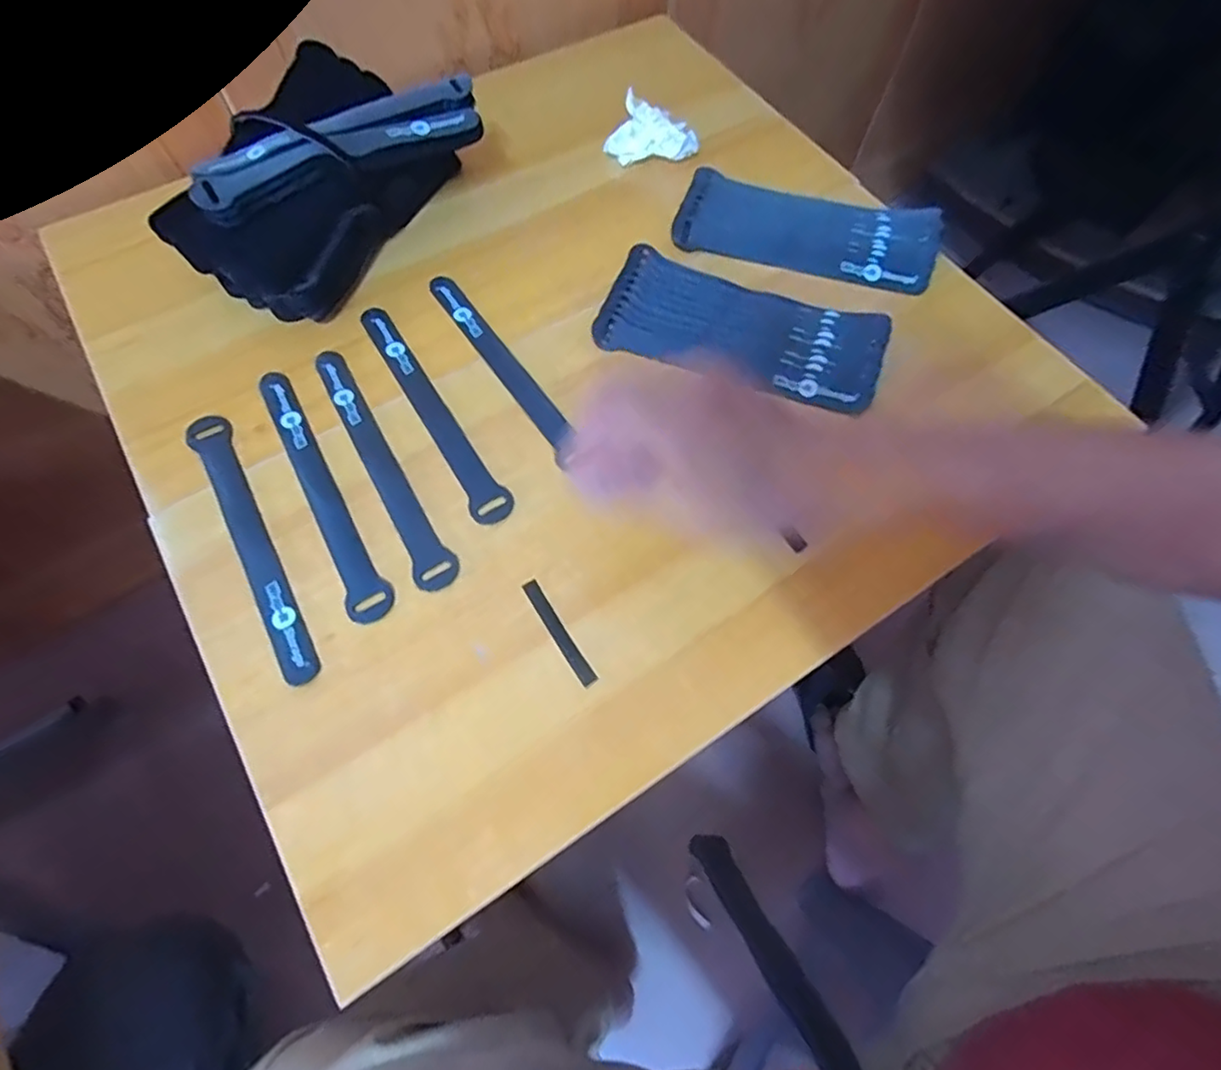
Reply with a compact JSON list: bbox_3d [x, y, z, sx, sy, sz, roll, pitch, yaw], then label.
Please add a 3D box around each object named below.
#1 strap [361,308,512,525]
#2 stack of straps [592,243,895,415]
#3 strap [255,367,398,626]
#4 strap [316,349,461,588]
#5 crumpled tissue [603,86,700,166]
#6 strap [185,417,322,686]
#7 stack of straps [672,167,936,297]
[{"bbox_3d":[-0.122,-0.086,0.421,0.024,0.004,0.194,-30,71,-14],"label":"strap"},{"bbox_3d":[0.095,-0.150,0.447,0.200,0.016,0.090,22,67,7],"label":"stack of straps"},{"bbox_3d":[-0.184,-0.031,0.395,0.025,0.004,0.195,-26,70,-13],"label":"strap"},{"bbox_3d":[-0.151,-0.048,0.401,0.024,0.004,0.195,-29,70,-14],"label":"strap"},{"bbox_3d":[0.035,-0.340,0.522,0.076,0.035,0.043,2,66,-1],"label":"crumpled tissue"},{"bbox_3d":[-0.220,0.003,0.378,0.022,0.005,0.195,-28,70,-13],"label":"strap"},{"bbox_3d":[0.157,-0.249,0.493,0.199,0.011,0.091,16,67,5],"label":"stack of straps"}]

